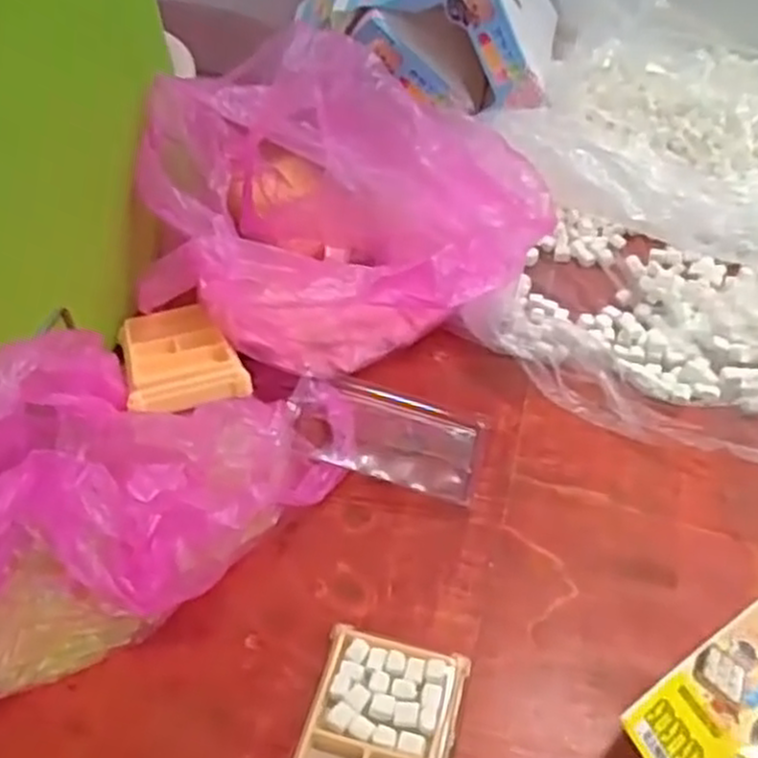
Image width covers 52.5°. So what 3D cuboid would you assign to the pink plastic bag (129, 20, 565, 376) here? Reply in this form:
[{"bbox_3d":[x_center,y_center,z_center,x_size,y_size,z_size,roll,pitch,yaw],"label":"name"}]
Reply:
[{"bbox_3d":[-0.043,-0.125,0.590,0.285,0.170,0.204,23,53,22],"label":"pink plastic bag"}]

